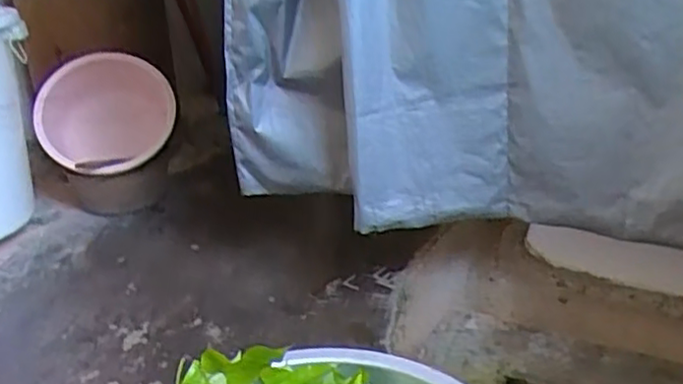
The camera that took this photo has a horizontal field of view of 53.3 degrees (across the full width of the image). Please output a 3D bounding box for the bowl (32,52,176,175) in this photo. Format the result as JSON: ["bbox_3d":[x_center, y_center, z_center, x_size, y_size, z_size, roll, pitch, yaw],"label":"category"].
[{"bbox_3d":[-0.562,-0.184,1.607,0.321,0.283,0.105,-13,0,-7],"label":"bowl"}]

